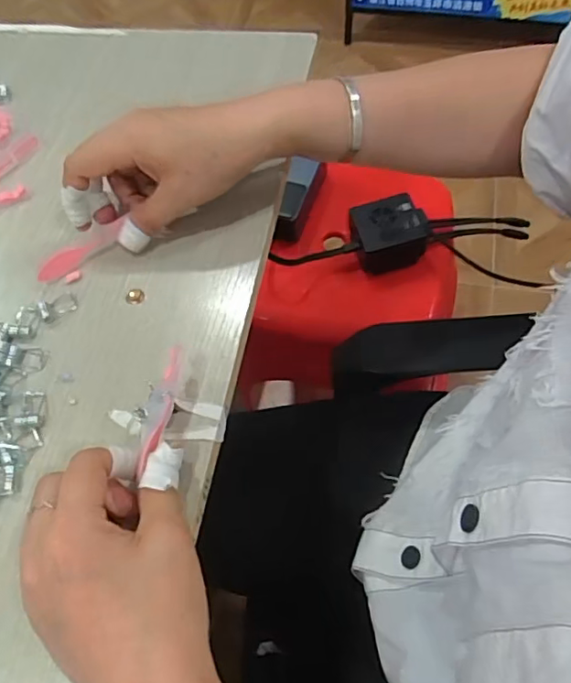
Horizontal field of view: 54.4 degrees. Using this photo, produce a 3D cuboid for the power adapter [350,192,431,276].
[{"bbox_3d":[0.125,-0.128,0.664,0.090,0.048,0.074,-13,62,-2],"label":"power adapter"}]

